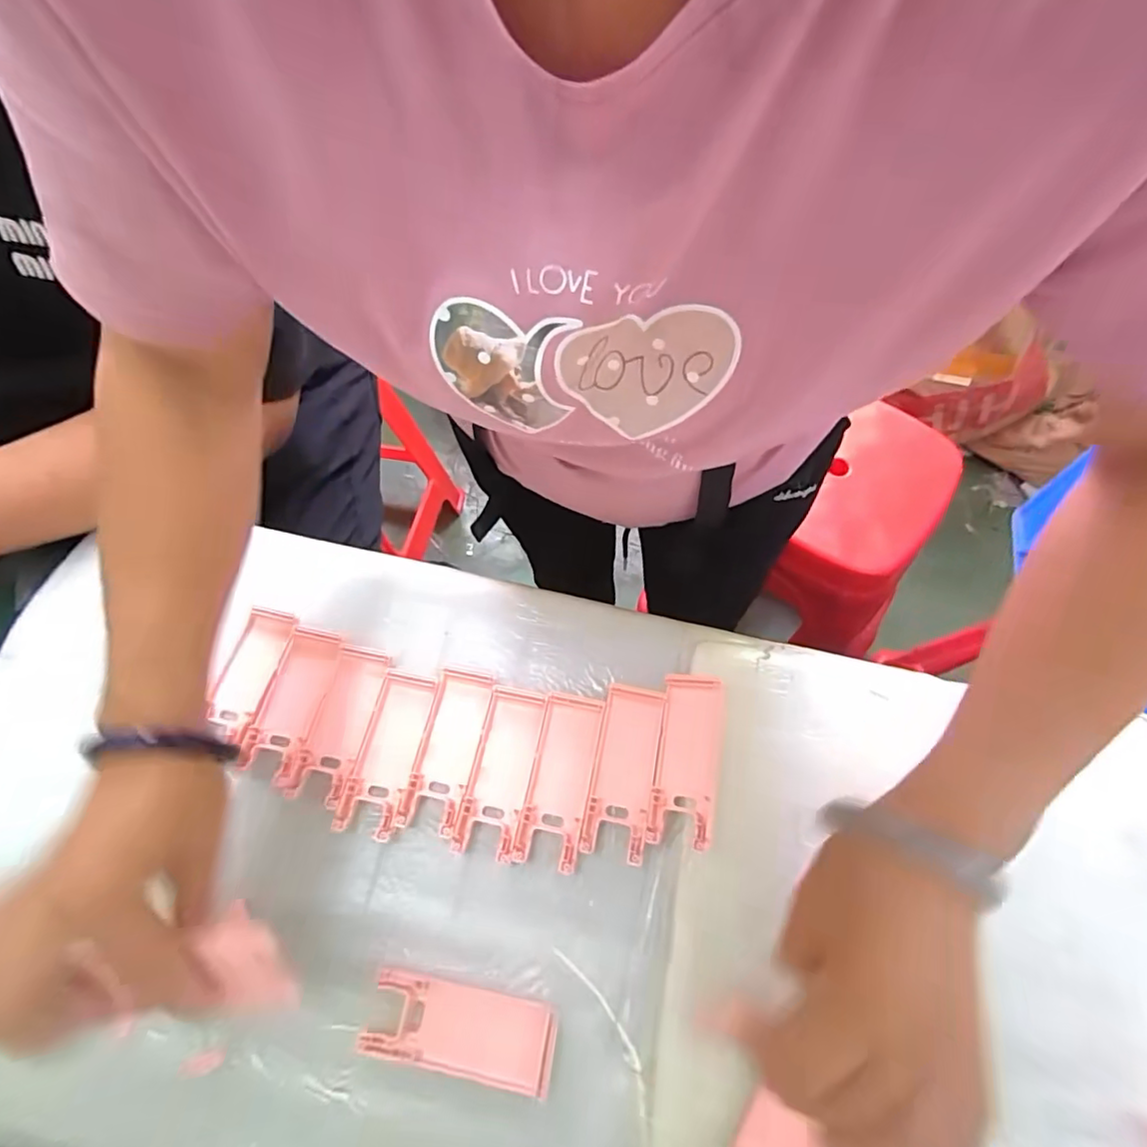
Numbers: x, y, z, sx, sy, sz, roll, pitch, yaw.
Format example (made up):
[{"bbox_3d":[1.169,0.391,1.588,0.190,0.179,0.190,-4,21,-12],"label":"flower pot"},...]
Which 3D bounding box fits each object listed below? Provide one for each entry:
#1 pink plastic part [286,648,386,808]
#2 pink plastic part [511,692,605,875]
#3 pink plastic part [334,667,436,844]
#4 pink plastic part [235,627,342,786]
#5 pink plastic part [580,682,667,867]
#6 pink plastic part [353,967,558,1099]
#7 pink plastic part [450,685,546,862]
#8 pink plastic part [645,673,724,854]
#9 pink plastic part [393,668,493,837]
[{"bbox_3d":[-0.160,0.103,0.392,0.037,0.014,0.101,9,65,7],"label":"pink plastic part"},{"bbox_3d":[-0.009,0.131,0.366,0.039,0.006,0.104,10,66,7],"label":"pink plastic part"},{"bbox_3d":[-0.124,0.119,0.380,0.038,0.008,0.103,9,65,7],"label":"pink plastic part"},{"bbox_3d":[-0.197,0.089,0.395,0.037,0.009,0.104,6,65,5],"label":"pink plastic part"},{"bbox_3d":[0.033,0.125,0.365,0.038,0.004,0.104,10,66,7],"label":"pink plastic part"},{"bbox_3d":[-0.062,0.249,0.311,0.102,0.011,0.039,8,65,6],"label":"pink plastic part"},{"bbox_3d":[-0.048,0.127,0.370,0.038,0.006,0.103,10,66,7],"label":"pink plastic part"},{"bbox_3d":[0.071,0.115,0.358,0.038,0.012,0.103,3,68,20],"label":"pink plastic part"},{"bbox_3d":[-0.085,0.116,0.378,0.039,0.008,0.101,10,66,7],"label":"pink plastic part"}]

